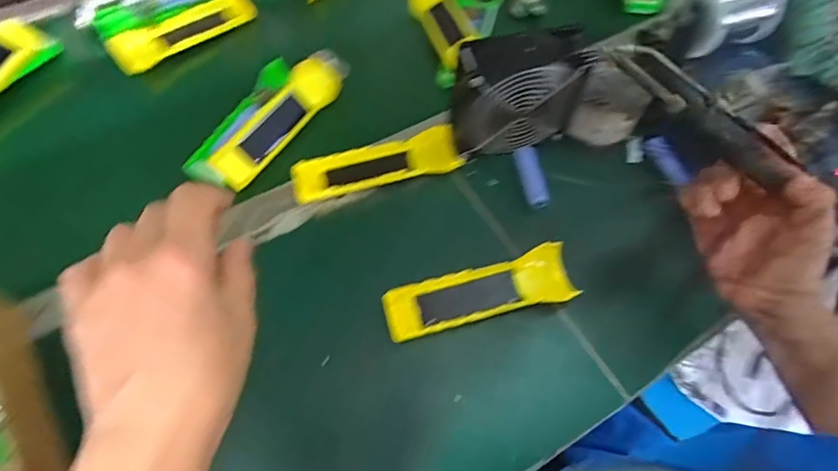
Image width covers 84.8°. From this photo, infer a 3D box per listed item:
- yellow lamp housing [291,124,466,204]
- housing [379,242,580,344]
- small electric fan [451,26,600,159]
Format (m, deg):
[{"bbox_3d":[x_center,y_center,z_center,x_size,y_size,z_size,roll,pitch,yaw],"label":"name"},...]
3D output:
[{"bbox_3d":[-0.041,-0.073,0.457,0.167,0.022,0.051,-13,61,-8],"label":"yellow lamp housing"},{"bbox_3d":[0.053,0.049,0.399,0.164,0.024,0.046,-12,61,-7],"label":"housing"},{"bbox_3d":[0.091,-0.133,0.435,0.120,0.105,0.049,-14,62,-8],"label":"small electric fan"}]

